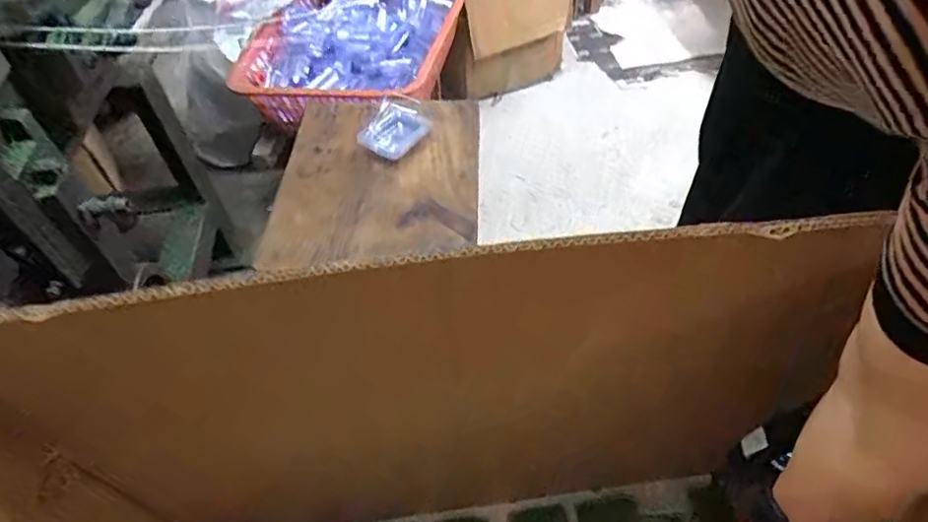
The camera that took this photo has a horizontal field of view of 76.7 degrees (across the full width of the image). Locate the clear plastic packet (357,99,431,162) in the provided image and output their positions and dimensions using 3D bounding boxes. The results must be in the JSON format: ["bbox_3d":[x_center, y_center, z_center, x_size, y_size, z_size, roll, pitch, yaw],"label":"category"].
[{"bbox_3d":[-0.097,-0.179,0.794,0.064,0.035,0.086,25,56,23],"label":"clear plastic packet"}]

